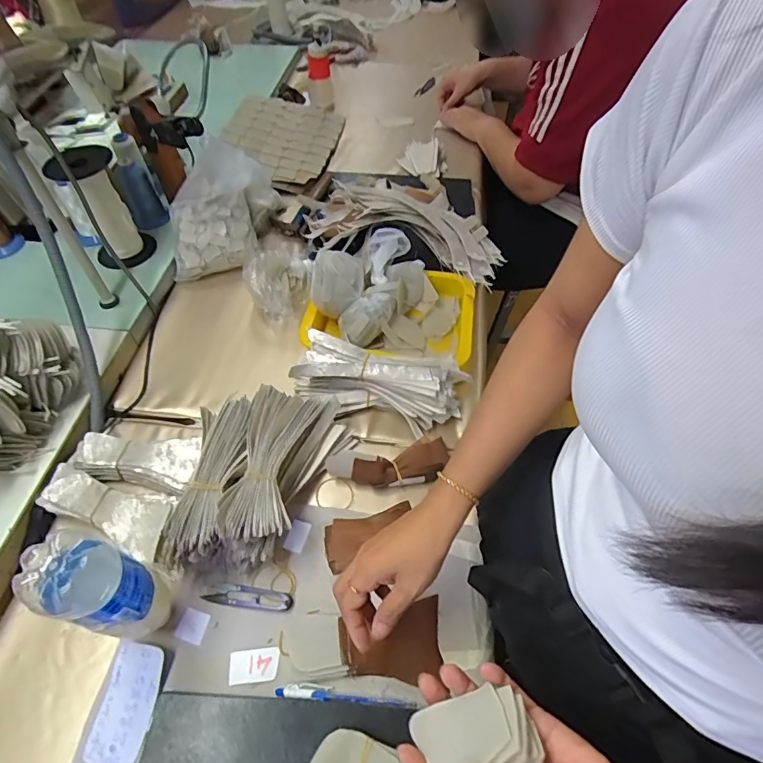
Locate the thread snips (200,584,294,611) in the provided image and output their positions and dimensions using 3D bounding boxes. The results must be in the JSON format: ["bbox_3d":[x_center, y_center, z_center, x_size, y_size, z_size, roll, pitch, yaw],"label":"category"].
[{"bbox_3d":[-0.148,0.240,0.530,0.100,0.005,0.022,6,55,4],"label":"thread snips"}]

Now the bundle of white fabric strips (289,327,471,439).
[{"bbox_3d":[-0.003,-0.004,0.668,0.227,0.073,0.099,15,56,10],"label":"bundle of white fabric strips"}]

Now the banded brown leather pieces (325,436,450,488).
[{"bbox_3d":[0.008,0.104,0.604,0.151,0.043,0.051,-7,55,-5],"label":"banded brown leather pieces"}]

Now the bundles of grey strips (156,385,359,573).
[{"bbox_3d":[-0.152,0.111,0.573,0.173,0.085,0.237,11,55,8],"label":"bundles of grey strips"}]

